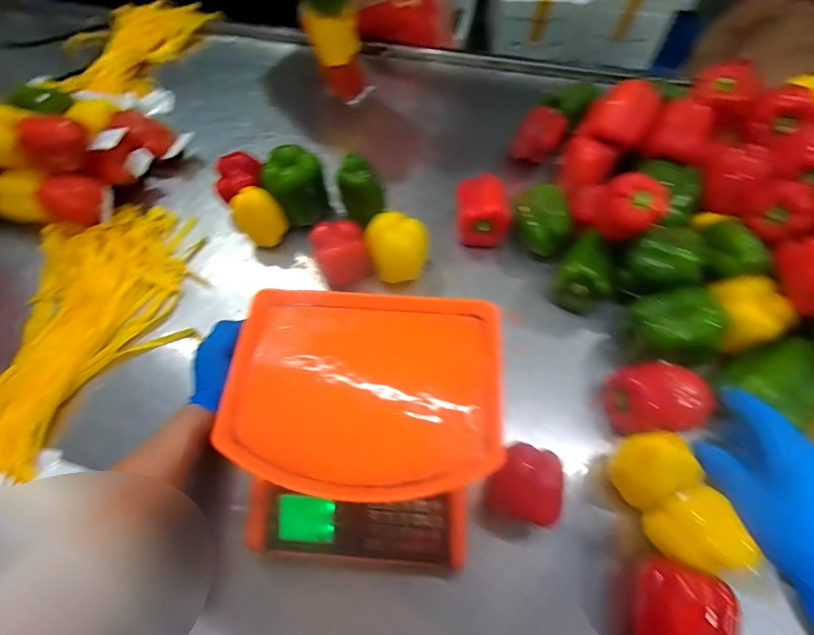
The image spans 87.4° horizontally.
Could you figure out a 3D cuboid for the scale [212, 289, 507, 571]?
[{"bbox_3d":[-0.046,0.115,0.478,0.285,0.113,0.275,4,63,2],"label":"scale"}]

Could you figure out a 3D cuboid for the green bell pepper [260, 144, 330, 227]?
[{"bbox_3d":[-0.176,-0.208,0.679,0.095,0.094,0.083,-16,64,-9],"label":"green bell pepper"}]

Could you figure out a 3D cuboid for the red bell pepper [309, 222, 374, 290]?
[{"bbox_3d":[-0.100,-0.101,0.632,0.080,0.082,0.072,-21,65,-11],"label":"red bell pepper"}]

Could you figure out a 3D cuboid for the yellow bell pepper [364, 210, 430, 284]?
[{"bbox_3d":[-0.013,-0.105,0.637,0.090,0.080,0.068,-1,63,-1],"label":"yellow bell pepper"}]

